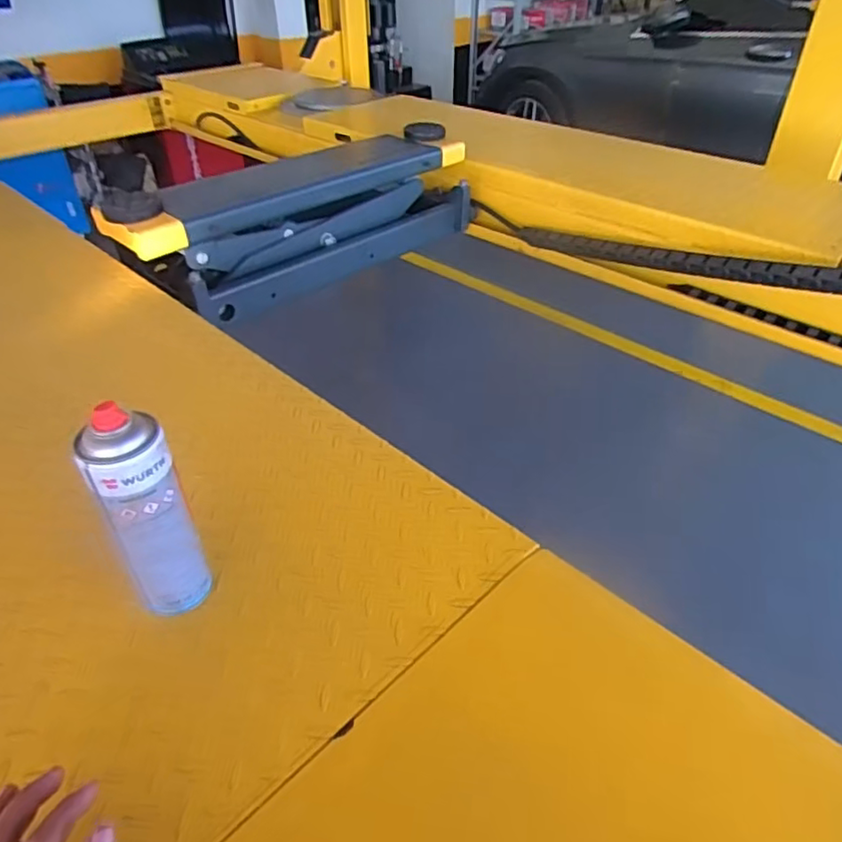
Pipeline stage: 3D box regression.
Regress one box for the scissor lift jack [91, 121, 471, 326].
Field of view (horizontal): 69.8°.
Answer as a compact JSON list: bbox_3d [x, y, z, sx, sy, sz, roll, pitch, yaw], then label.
[{"bbox_3d":[-0.273,-0.494,1.485,0.311,0.279,0.919,29,47,31],"label":"scissor lift jack"}]

